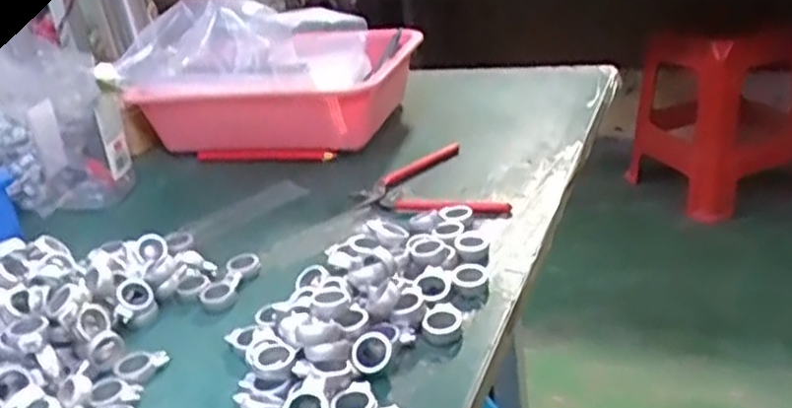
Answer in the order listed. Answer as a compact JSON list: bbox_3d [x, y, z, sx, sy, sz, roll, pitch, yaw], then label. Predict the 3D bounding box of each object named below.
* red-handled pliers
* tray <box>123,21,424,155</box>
[{"bbox_3d":[0.022,-0.014,0.663,0.108,0.016,0.146,-12,25,-11],"label":"red-handled pliers"},{"bbox_3d":[-0.120,-0.121,0.827,0.275,0.108,0.163,1,26,17],"label":"tray"}]

